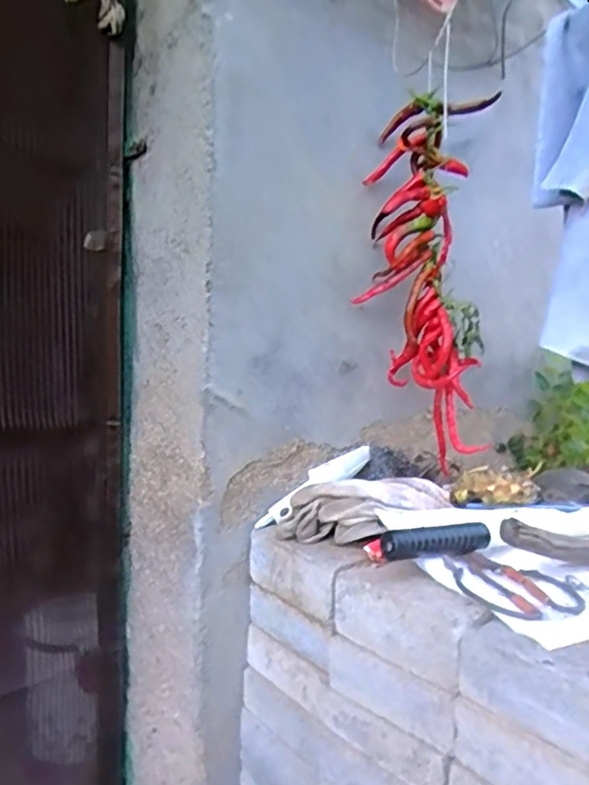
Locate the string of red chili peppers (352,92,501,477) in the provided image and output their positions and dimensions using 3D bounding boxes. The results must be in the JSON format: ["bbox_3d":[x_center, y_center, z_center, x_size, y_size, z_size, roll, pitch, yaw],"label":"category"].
[{"bbox_3d":[0.167,-0.146,0.780,0.147,0.433,0.089,0,3,-13],"label":"string of red chili peppers"}]

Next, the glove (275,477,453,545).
[{"bbox_3d":[0.089,0.135,0.694,0.210,0.057,0.077,0,3,-13],"label":"glove"}]

